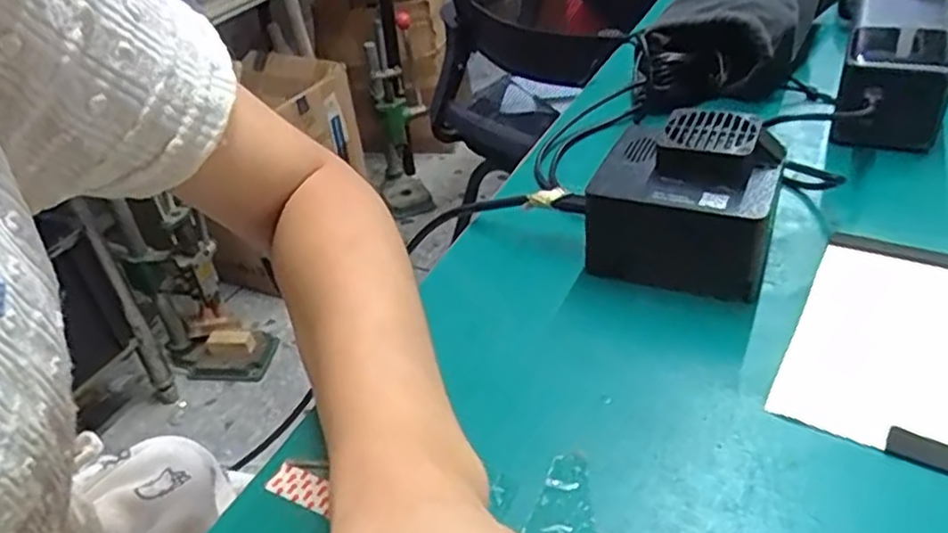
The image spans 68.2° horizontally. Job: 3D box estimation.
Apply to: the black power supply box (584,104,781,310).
[{"bbox_3d":[0.097,-0.030,0.325,0.079,0.060,0.069,12,40,24],"label":"black power supply box"}]

